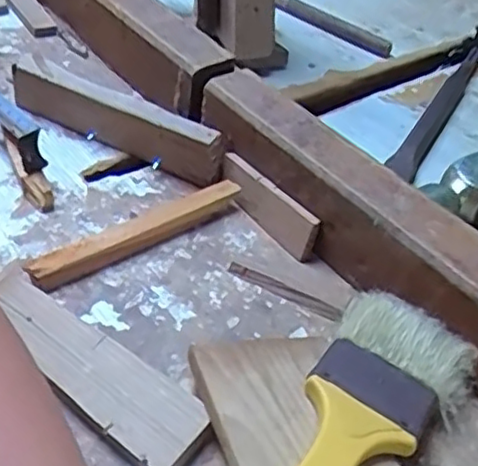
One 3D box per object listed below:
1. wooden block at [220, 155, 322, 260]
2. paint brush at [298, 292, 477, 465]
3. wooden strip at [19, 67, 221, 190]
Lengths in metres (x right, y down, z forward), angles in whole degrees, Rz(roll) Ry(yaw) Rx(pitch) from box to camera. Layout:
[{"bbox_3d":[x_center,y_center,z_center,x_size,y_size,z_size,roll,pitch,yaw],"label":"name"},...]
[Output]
[{"bbox_3d":[0.014,-0.016,0.353,0.010,0.024,0.071,-24,50,-31],"label":"wooden block"},{"bbox_3d":[0.036,0.079,0.229,0.053,0.023,0.169,24,44,19],"label":"paint brush"},{"bbox_3d":[-0.073,-0.063,0.389,0.141,0.031,0.012,24,44,18],"label":"wooden strip"}]

